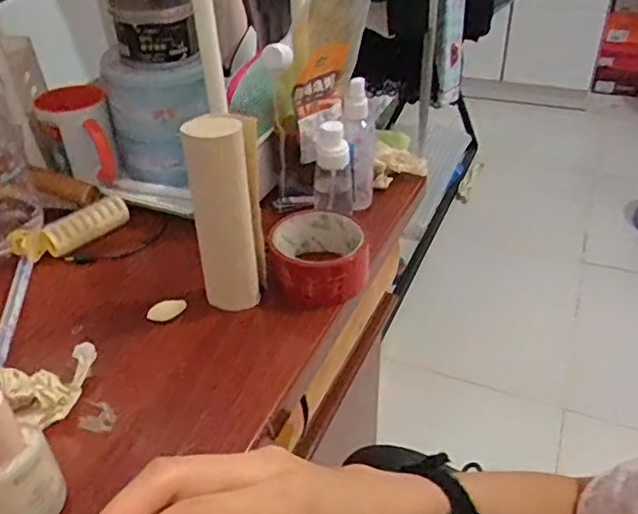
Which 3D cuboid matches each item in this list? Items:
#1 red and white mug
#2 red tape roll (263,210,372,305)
[{"bbox_3d":[-0.277,-0.140,0.687,0.074,0.093,0.094,-20,40,-22],"label":"red and white mug"},{"bbox_3d":[0.000,-0.004,0.540,0.087,0.042,0.090,-2,36,1],"label":"red tape roll"}]

